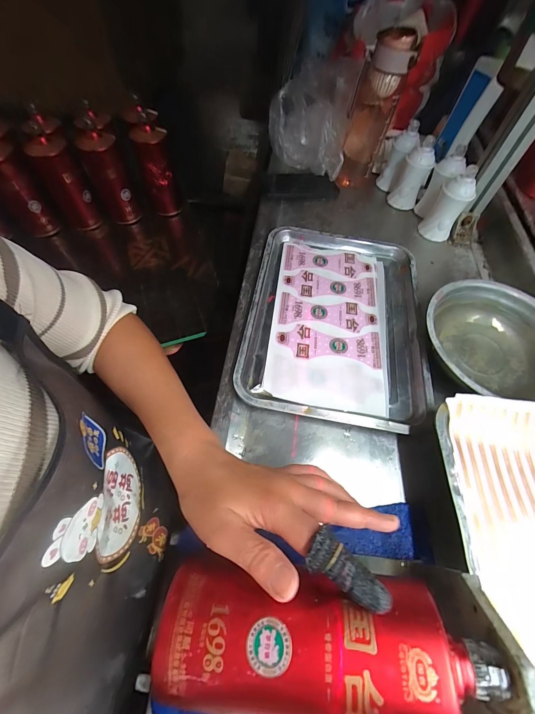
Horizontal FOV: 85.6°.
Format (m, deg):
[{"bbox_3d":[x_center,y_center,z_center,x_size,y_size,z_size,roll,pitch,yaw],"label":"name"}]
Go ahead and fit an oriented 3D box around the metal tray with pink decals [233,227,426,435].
[{"bbox_3d":[0.102,-0.068,0.439,0.251,0.025,0.346,10,60,4],"label":"metal tray with pink decals"}]

